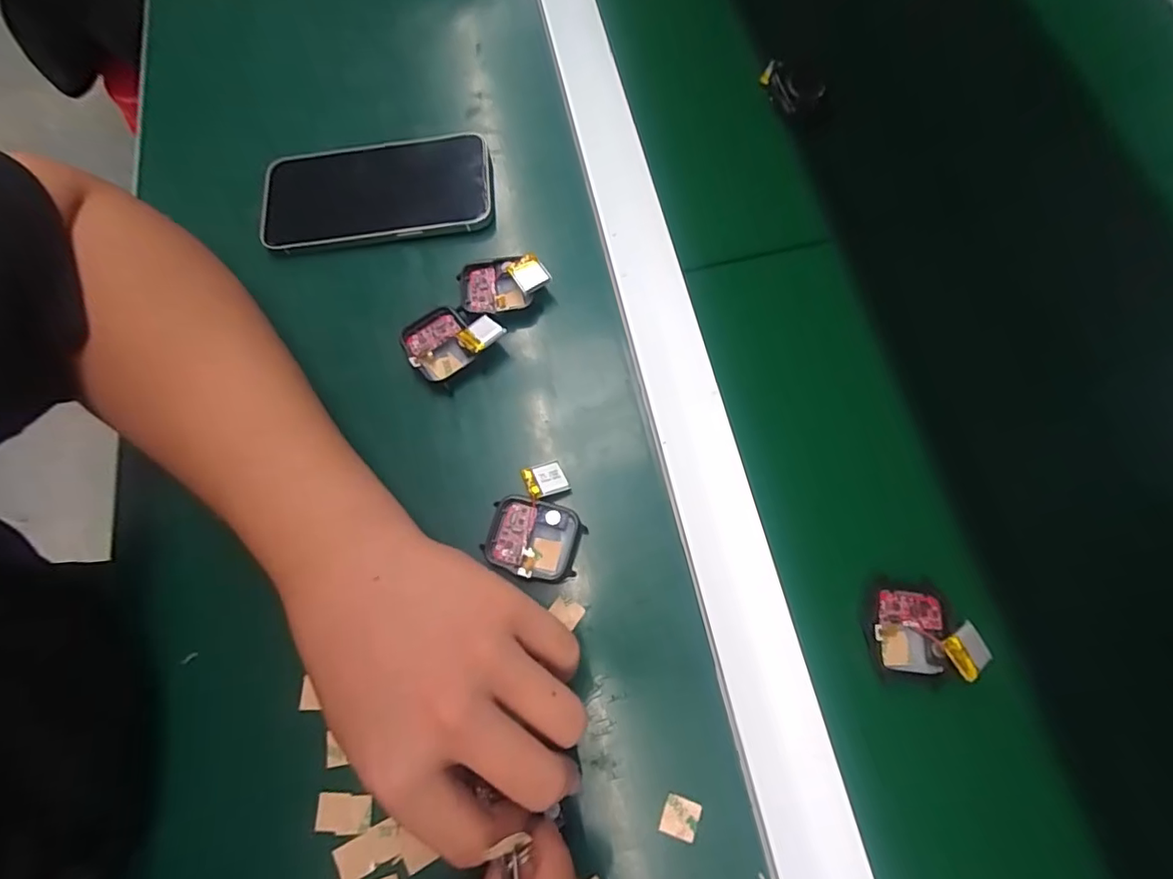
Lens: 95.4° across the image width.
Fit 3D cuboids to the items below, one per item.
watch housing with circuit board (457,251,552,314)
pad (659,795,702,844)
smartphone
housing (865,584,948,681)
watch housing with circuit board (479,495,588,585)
[{"bbox_3d":[-0.049,-0.092,0.312,0.051,0.013,0.037,-12,73,-3],"label":"watch housing with circuit board"},{"bbox_3d":[0.041,0.167,0.235,0.015,0.004,0.016,19,74,6],"label":"pad"},{"bbox_3d":[-0.134,-0.161,0.342,0.144,0.013,0.073,-7,73,-1],"label":"smartphone"},{"bbox_3d":[0.151,0.091,0.254,0.036,0.011,0.041,5,73,2],"label":"housing"},{"bbox_3d":[-0.027,0.050,0.269,0.047,0.009,0.039,14,74,5],"label":"watch housing with circuit board"}]

